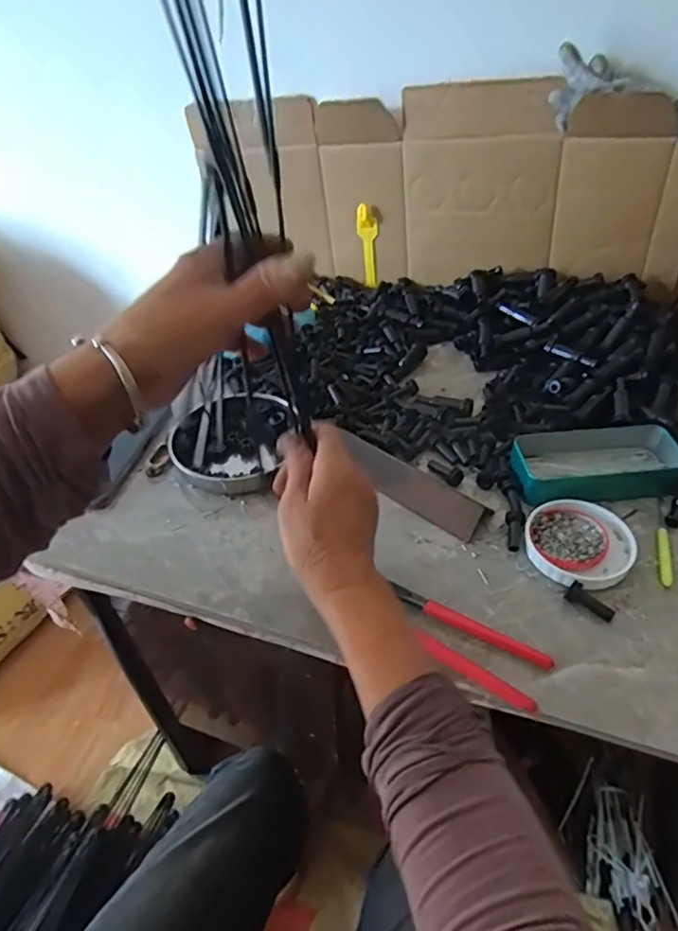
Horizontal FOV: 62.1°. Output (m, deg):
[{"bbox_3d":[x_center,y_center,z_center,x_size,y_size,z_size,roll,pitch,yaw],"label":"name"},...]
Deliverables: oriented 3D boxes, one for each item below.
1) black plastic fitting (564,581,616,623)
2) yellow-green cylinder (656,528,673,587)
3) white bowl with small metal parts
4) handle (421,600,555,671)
[{"bbox_3d":[0.200,0.109,0.448,0.037,0.016,0.014,27,50,29],"label":"black plastic fitting"},{"bbox_3d":[0.278,0.078,0.483,0.009,0.010,0.057,11,44,15],"label":"yellow-green cylinder"},{"bbox_3d":[0.215,0.068,0.502,0.088,0.016,0.095,-2,42,2],"label":"white bowl with small metal parts"},{"bbox_3d":[0.113,0.130,0.433,0.100,0.012,0.010,20,47,23],"label":"handle"}]

